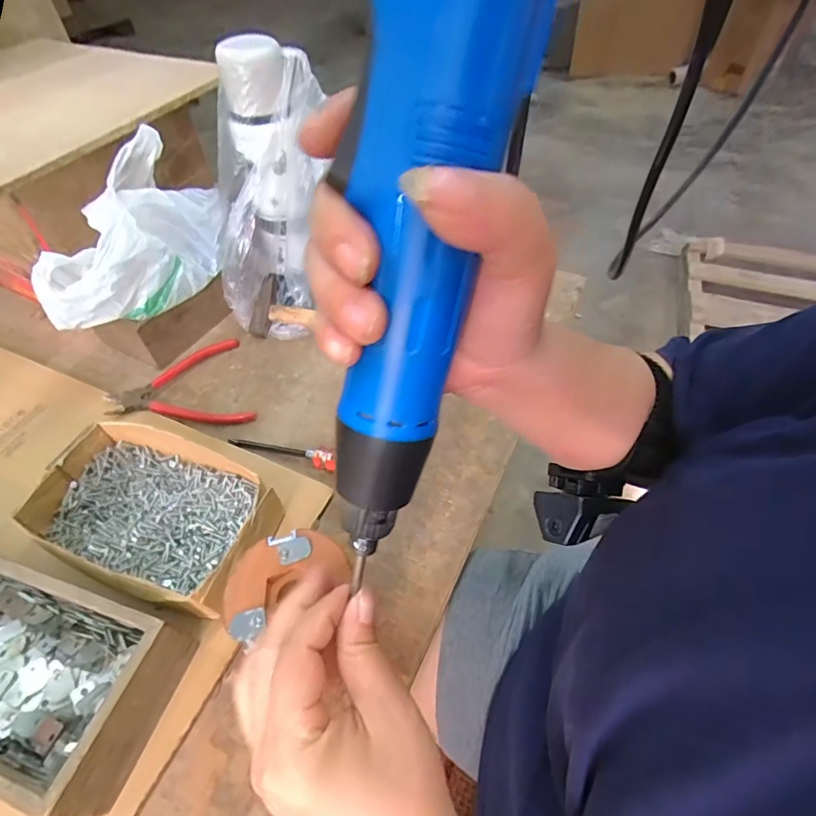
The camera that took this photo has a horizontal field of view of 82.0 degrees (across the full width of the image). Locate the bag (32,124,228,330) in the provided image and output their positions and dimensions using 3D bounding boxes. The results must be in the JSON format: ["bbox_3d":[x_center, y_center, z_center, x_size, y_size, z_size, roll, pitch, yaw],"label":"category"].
[{"bbox_3d":[-0.276,-0.176,0.474,0.090,0.122,0.231,21,54,17],"label":"bag"}]

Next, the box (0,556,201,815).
[{"bbox_3d":[-0.300,0.157,0.319,0.286,0.063,0.102,13,52,12],"label":"box"}]

